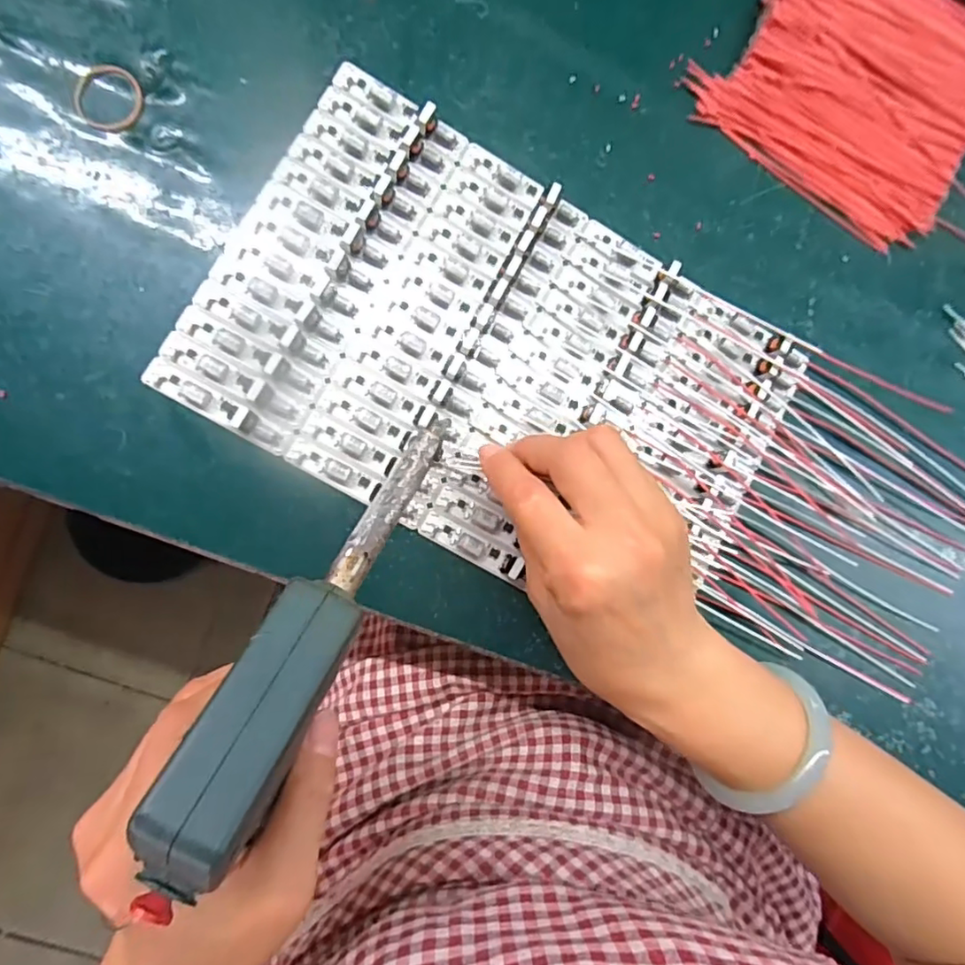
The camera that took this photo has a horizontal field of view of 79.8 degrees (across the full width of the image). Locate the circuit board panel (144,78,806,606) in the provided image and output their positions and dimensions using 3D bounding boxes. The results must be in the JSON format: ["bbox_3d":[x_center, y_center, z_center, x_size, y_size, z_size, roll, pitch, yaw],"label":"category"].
[{"bbox_3d":[0.013,-0.062,0.298,0.294,0.013,0.190,29,84,-6],"label":"circuit board panel"}]

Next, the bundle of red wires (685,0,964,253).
[{"bbox_3d":[0.217,-0.227,0.326,0.161,0.026,0.135,30,84,-6],"label":"bundle of red wires"}]

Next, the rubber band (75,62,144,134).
[{"bbox_3d":[-0.179,-0.185,0.277,0.030,0.004,0.032,0,88,-8],"label":"rubber band"}]

